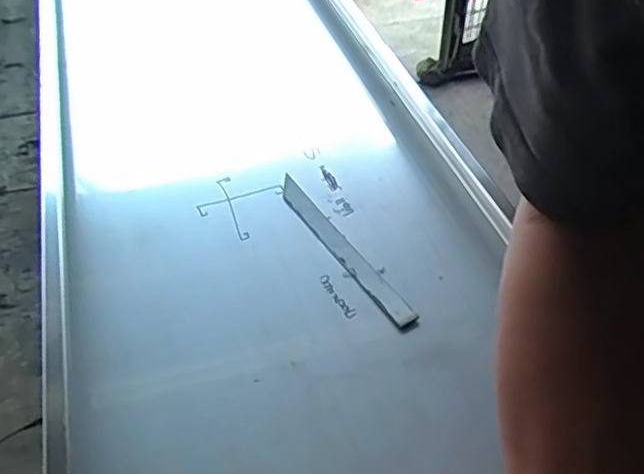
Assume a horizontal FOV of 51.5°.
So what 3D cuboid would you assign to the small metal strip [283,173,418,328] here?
[{"bbox_3d":[0.017,0.007,0.603,0.020,0.009,0.204,-23,47,-23],"label":"small metal strip"}]

